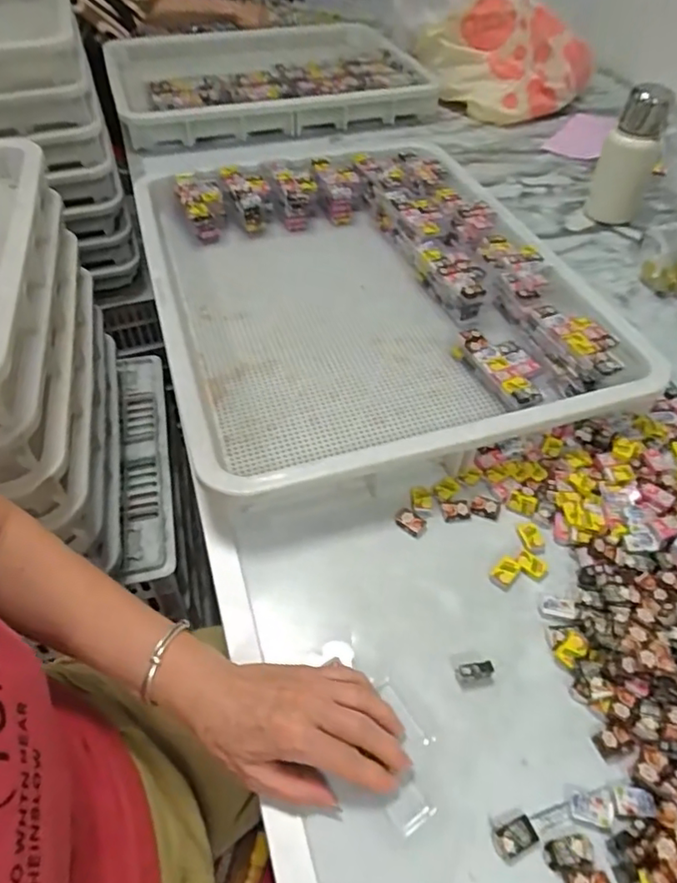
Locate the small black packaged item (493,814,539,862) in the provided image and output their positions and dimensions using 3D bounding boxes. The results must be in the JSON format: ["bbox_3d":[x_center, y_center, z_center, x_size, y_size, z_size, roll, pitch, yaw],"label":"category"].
[{"bbox_3d":[0.115,0.258,0.382,0.028,0.008,0.019,-19,50,-17],"label":"small black packaged item"}]

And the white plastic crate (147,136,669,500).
[{"bbox_3d":[0.027,-0.182,0.722,0.468,0.095,0.559,-14,49,-13],"label":"white plastic crate"}]

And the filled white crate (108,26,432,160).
[{"bbox_3d":[-0.164,-0.757,1.217,0.578,0.090,0.500,-15,49,-14],"label":"filled white crate"}]

